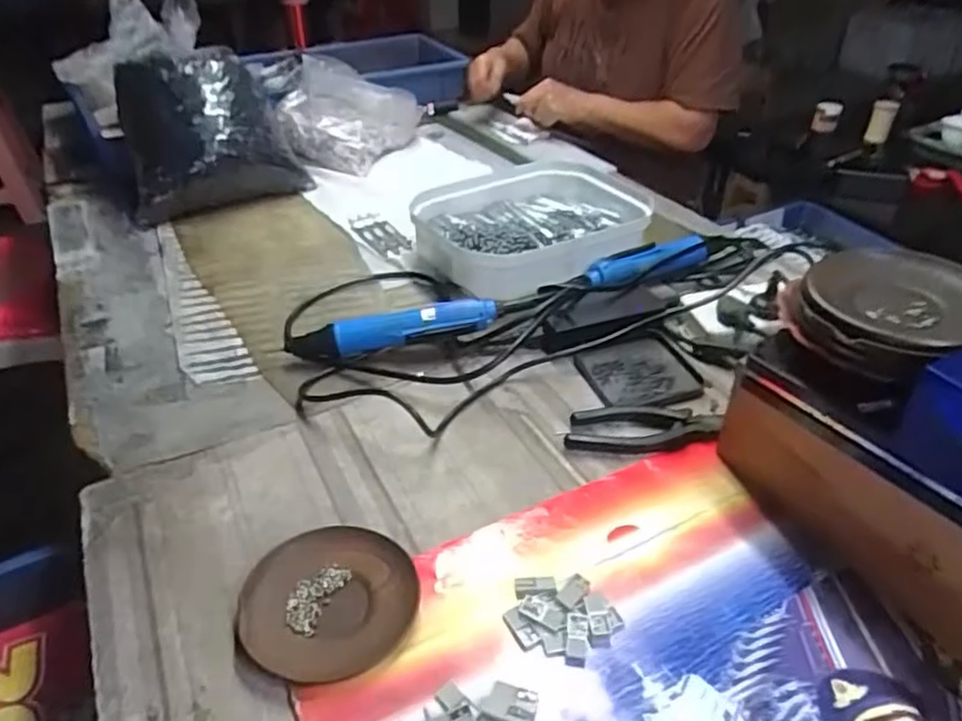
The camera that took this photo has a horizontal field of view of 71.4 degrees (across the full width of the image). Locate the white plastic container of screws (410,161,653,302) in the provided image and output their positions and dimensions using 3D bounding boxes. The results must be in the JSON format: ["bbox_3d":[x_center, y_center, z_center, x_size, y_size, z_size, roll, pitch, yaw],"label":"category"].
[{"bbox_3d":[0.073,-0.163,0.850,0.296,0.077,0.239,-17,40,-21],"label":"white plastic container of screws"}]

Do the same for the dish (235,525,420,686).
[{"bbox_3d":[-0.101,0.160,0.451,0.112,0.013,0.109,0,37,0],"label":"dish"}]

